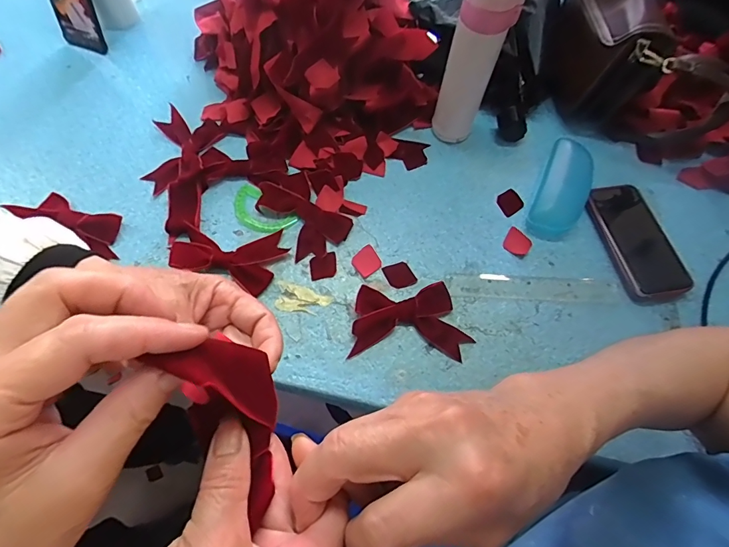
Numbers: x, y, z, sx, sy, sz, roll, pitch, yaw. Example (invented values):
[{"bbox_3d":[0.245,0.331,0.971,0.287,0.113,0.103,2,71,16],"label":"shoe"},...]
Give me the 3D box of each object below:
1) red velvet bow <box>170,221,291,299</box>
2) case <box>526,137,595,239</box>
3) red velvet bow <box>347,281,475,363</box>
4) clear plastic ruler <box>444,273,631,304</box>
[{"bbox_3d":[-0.168,-0.031,0.521,0.125,0.020,0.084,16,64,6],"label":"red velvet bow"},{"bbox_3d":[0.270,-0.113,0.560,0.065,0.034,0.152,23,65,9],"label":"case"},{"bbox_3d":[0.053,0.056,0.490,0.133,0.016,0.086,-3,64,-3],"label":"red velvet bow"},{"bbox_3d":[0.213,0.018,0.519,0.219,0.007,0.032,3,72,0],"label":"clear plastic ruler"}]

